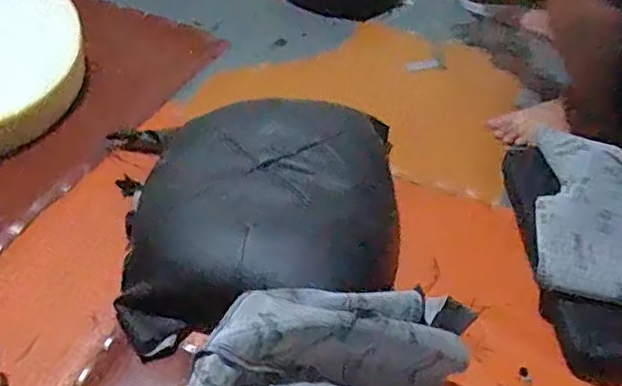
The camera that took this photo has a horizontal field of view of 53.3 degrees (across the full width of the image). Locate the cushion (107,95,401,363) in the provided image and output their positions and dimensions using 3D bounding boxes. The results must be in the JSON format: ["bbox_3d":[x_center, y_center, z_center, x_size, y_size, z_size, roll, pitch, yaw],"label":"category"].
[{"bbox_3d":[-0.075,0.018,0.957,0.443,0.127,0.411,-4,45,-8],"label":"cushion"}]

